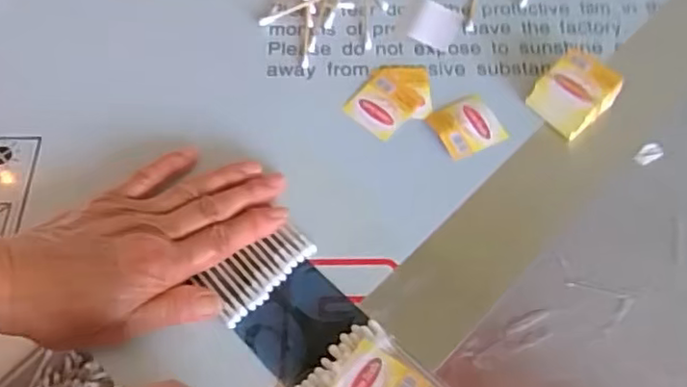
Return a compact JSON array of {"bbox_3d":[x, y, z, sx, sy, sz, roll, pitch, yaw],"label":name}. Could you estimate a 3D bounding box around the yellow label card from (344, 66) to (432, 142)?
[{"bbox_3d":[0.036,-0.066,0.434,0.048,0.004,0.061,41,70,18],"label":"yellow label card"}]

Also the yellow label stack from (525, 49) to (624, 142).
[{"bbox_3d":[0.155,-0.067,0.422,0.051,0.025,0.043,-40,70,-18],"label":"yellow label stack"}]

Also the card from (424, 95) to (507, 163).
[{"bbox_3d":[0.083,-0.045,0.422,0.044,0.006,0.041,-25,66,-12],"label":"card"}]

